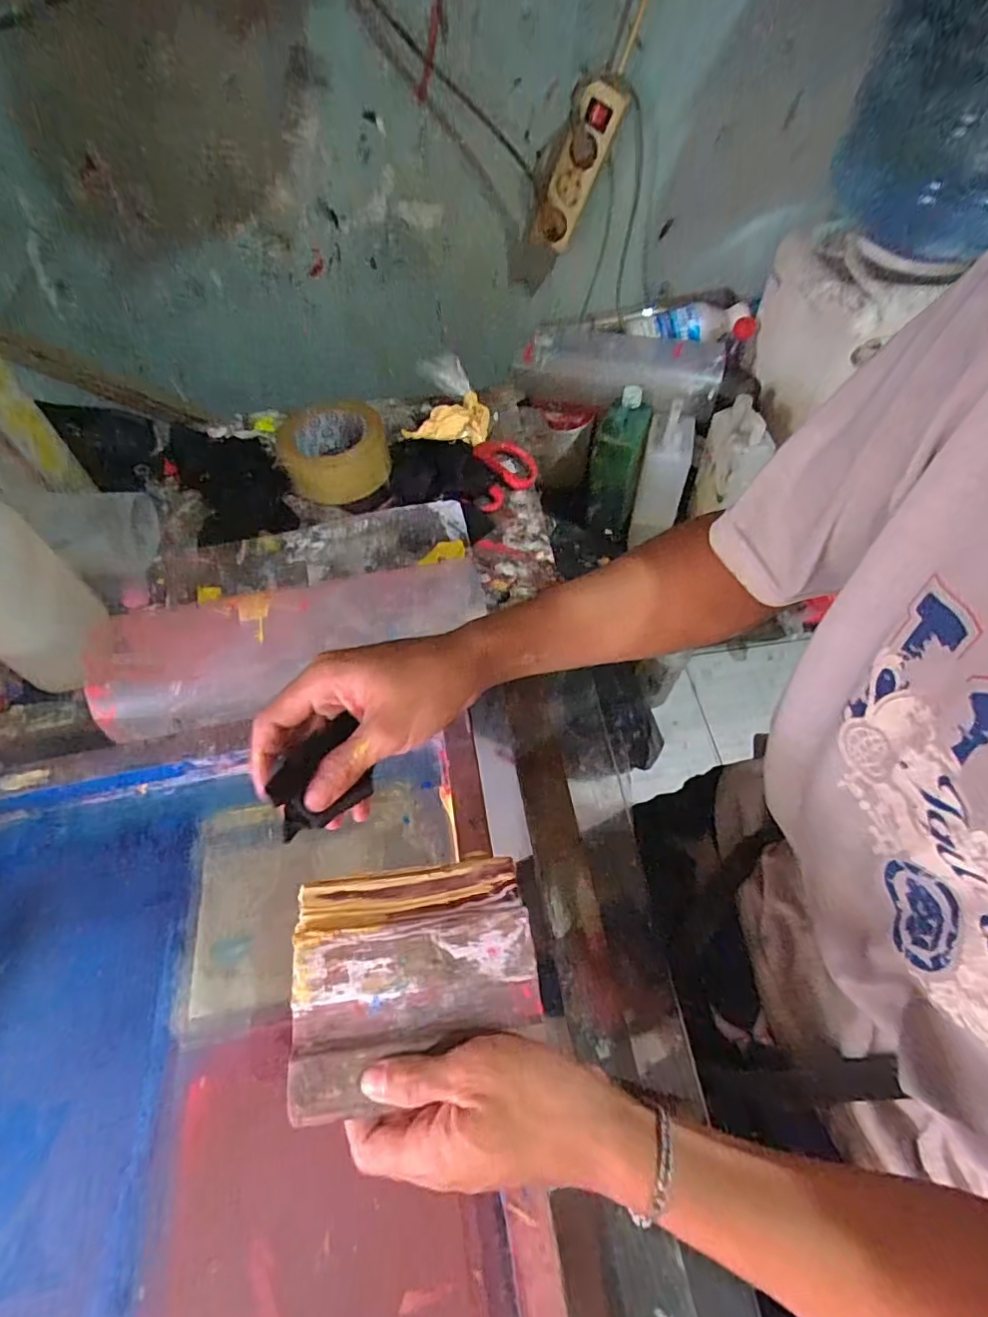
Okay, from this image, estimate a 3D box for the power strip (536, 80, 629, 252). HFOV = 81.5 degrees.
[{"bbox_3d":[0.110,-0.643,0.760,0.059,0.177,0.031,3,57,-23],"label":"power strip"}]

